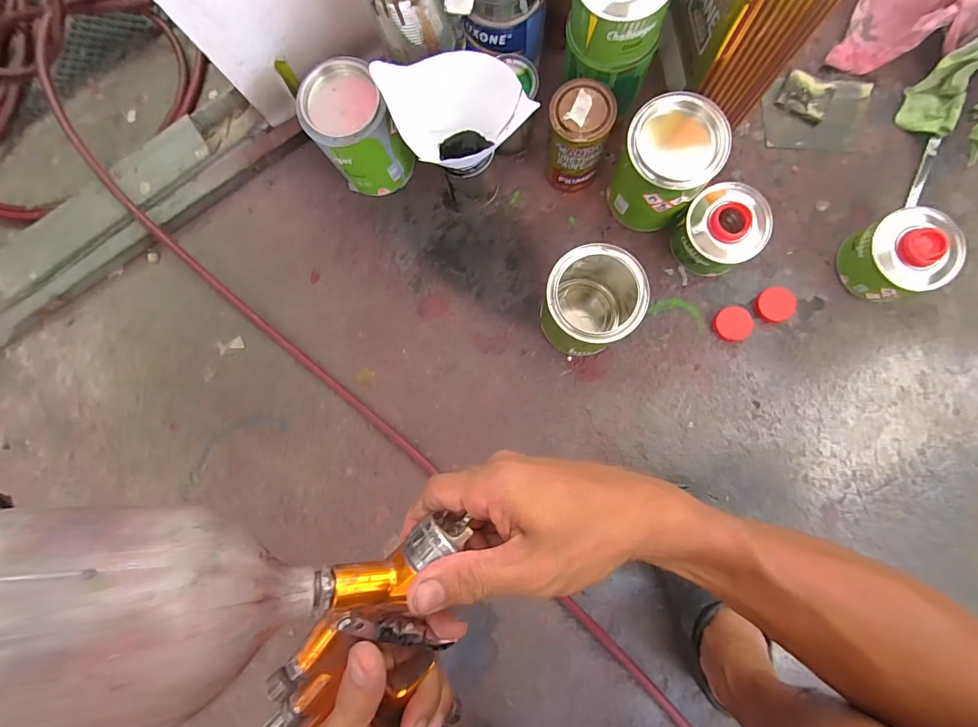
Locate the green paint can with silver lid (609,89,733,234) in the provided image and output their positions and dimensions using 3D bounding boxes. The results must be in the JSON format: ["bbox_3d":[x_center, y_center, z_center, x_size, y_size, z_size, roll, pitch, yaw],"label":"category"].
[{"bbox_3d":[0.210,-0.235,0.528,0.099,0.145,0.103,0,85,4],"label":"green paint can with silver lid"}]

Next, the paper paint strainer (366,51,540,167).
[{"bbox_3d":[-0.033,-0.284,0.498,0.144,0.098,0.116,-22,85,3],"label":"paper paint strainer"}]

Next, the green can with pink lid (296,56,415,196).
[{"bbox_3d":[-0.172,-0.298,0.564,0.099,0.146,0.096,0,85,4],"label":"green can with pink lid"}]

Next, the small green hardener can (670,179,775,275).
[{"bbox_3d":[0.298,-0.175,0.556,0.107,0.068,0.106,0,85,4],"label":"small green hardener can"}]

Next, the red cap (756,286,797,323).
[{"bbox_3d":[0.380,-0.078,0.568,0.051,0.010,0.046,-16,84,3],"label":"red cap"}]

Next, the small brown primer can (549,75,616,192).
[{"bbox_3d":[0.111,-0.279,0.549,0.072,0.132,0.072,0,85,4],"label":"small brown primer can"}]

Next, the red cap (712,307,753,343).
[{"bbox_3d":[0.326,-0.053,0.572,0.048,0.016,0.045,0,85,4],"label":"red cap"}]

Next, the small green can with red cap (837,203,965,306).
[{"bbox_3d":[0.506,-0.133,0.528,0.096,0.078,0.098,0,85,4],"label":"small green can with red cap"}]

